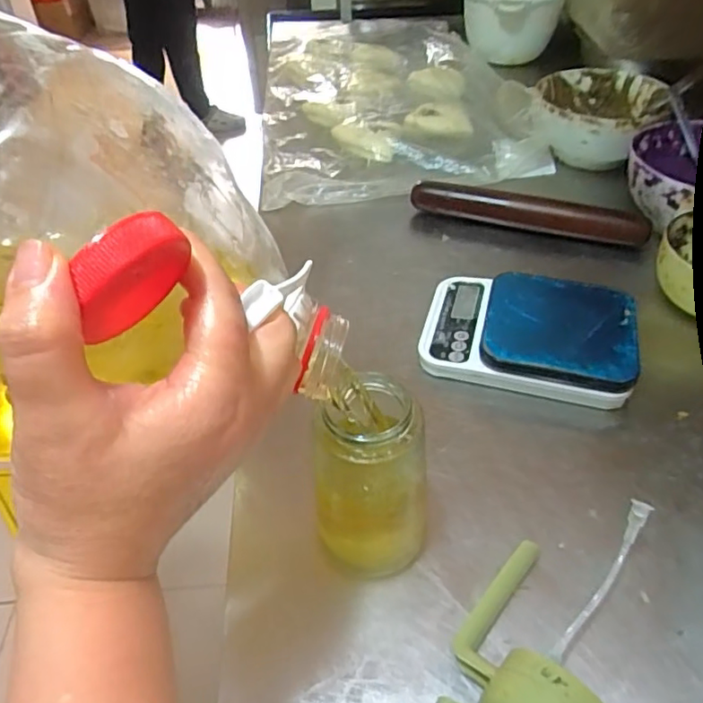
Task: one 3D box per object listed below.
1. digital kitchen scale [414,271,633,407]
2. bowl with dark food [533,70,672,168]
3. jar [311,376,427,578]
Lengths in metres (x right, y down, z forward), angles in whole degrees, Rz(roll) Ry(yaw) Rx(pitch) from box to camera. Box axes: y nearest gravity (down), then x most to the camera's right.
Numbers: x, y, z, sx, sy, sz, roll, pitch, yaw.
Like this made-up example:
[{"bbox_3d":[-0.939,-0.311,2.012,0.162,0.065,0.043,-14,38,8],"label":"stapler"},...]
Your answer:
[{"bbox_3d":[0.163,-0.018,0.546,0.182,0.041,0.132,11,45,12],"label":"digital kitchen scale"},{"bbox_3d":[0.337,-0.316,0.809,0.159,0.079,0.178,19,47,21],"label":"bowl with dark food"},{"bbox_3d":[0.017,0.082,0.367,0.060,0.151,0.060,0,44,0],"label":"jar"}]

